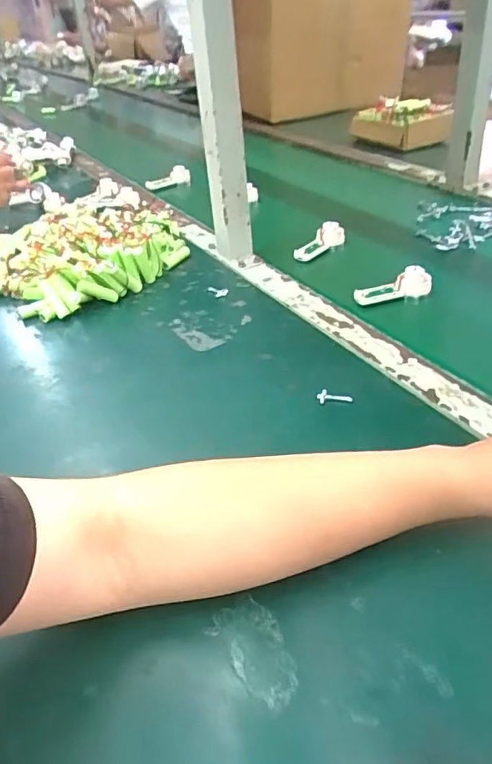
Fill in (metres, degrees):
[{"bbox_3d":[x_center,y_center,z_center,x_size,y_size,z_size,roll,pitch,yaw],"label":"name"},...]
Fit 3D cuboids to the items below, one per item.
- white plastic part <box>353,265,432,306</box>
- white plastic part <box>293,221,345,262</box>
[{"bbox_3d":[0.175,-0.112,0.656,0.090,0.028,0.029,-16,36,-13],"label":"white plastic part"},{"bbox_3d":[0.106,-0.197,0.786,0.040,0.034,0.093,17,42,30],"label":"white plastic part"}]

